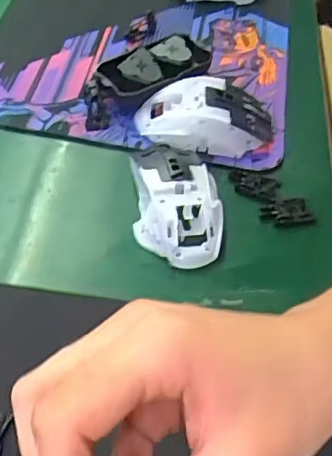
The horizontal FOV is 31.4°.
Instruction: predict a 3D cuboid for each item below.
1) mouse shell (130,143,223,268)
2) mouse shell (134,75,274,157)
[{"bbox_3d":[0.008,-0.028,0.455,0.061,0.035,0.114,-2,51,-6],"label":"mouse shell"},{"bbox_3d":[0.035,-0.097,0.511,0.115,0.037,0.057,0,50,-5],"label":"mouse shell"}]

